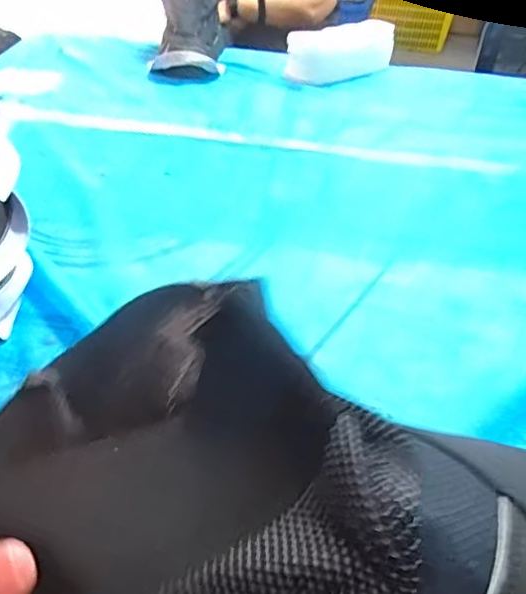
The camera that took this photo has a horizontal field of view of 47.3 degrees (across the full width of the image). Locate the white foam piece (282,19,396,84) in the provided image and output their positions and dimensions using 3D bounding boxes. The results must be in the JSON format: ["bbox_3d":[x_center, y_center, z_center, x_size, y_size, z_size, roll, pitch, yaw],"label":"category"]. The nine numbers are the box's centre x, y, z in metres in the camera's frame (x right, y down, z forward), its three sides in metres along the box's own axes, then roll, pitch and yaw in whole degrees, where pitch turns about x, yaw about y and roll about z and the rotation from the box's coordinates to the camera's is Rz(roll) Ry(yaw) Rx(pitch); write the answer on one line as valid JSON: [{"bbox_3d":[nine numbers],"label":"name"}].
[{"bbox_3d":[0.169,-0.538,1.311,0.243,0.093,0.094,-15,43,-22],"label":"white foam piece"}]

